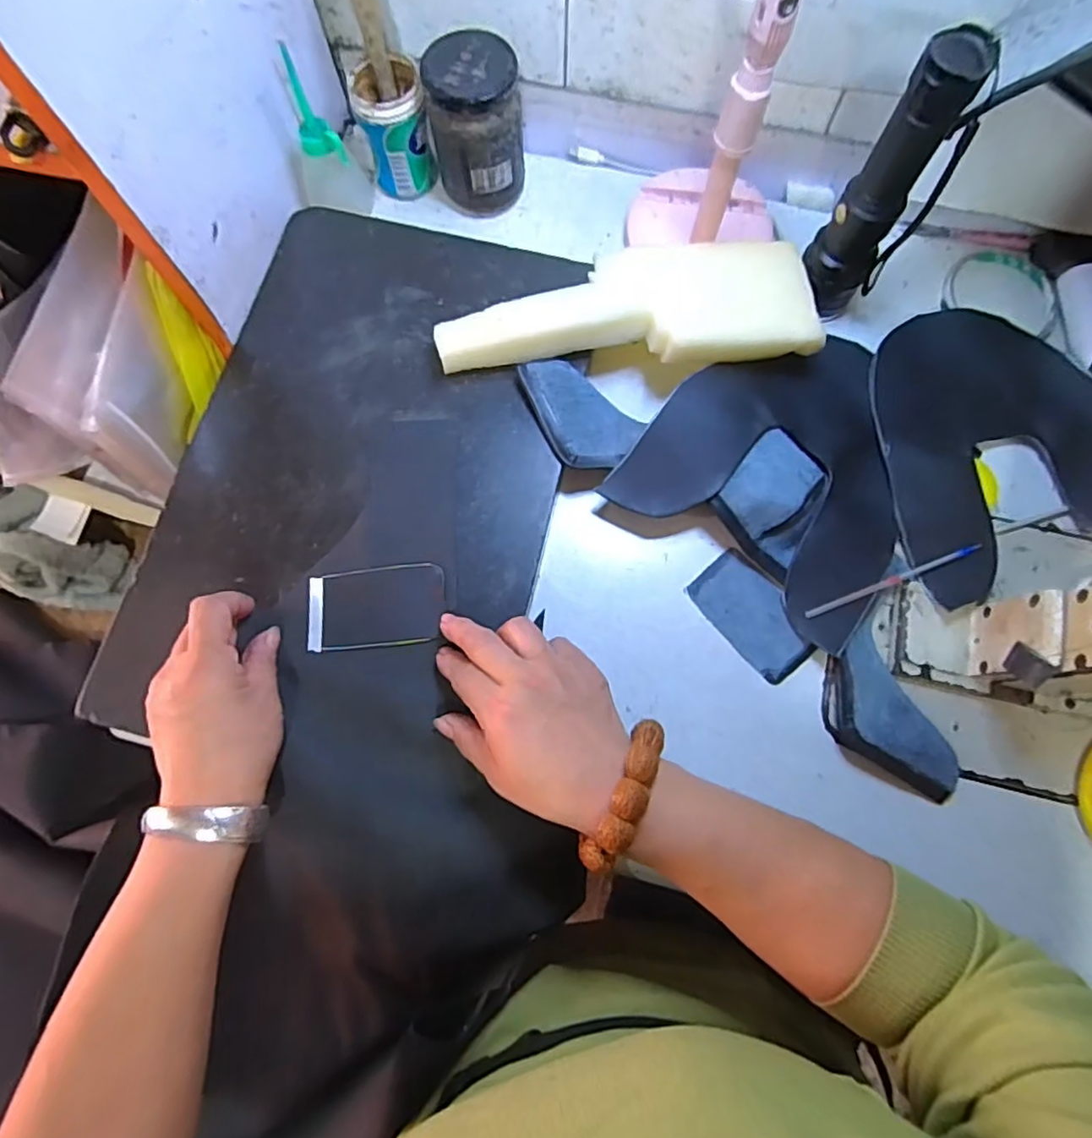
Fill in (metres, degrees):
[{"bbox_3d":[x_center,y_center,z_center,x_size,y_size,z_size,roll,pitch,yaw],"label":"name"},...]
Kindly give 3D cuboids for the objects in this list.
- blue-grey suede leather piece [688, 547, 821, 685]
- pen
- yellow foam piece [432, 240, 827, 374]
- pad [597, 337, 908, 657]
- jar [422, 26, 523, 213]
[{"bbox_3d":[0.139,0.030,0.412,0.047,0.006,0.084,-39,77,-10],"label":"blue-grey suede leather piece"},{"bbox_3d":[0.227,0.008,0.405,0.116,0.014,0.006,-20,75,-5],"label":"pen"},{"bbox_3d":[0.056,-0.180,0.432,0.253,0.034,0.090,-5,74,-1],"label":"yellow foam piece"},{"bbox_3d":[0.173,-0.077,0.424,0.183,0.019,0.194,38,75,0],"label":"pad"},{"bbox_3d":[-0.051,-0.321,0.455,0.066,0.099,0.059,-8,74,-2],"label":"jar"}]

